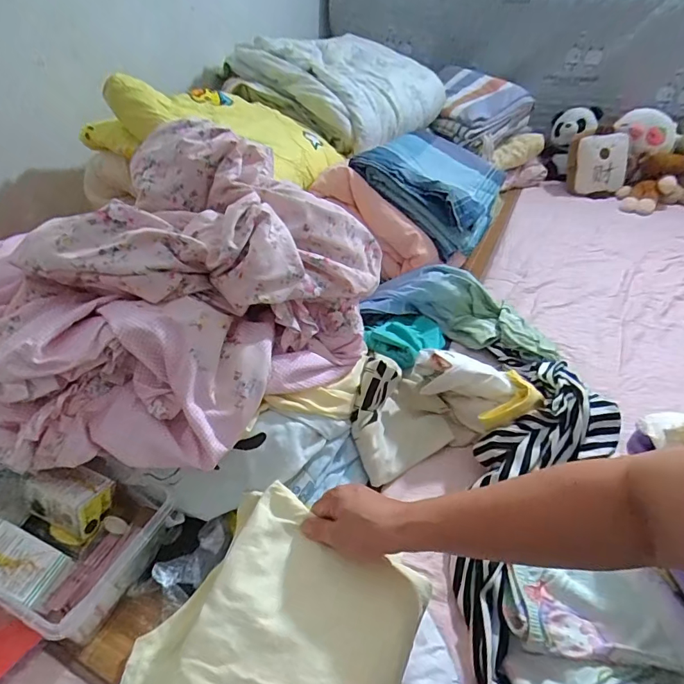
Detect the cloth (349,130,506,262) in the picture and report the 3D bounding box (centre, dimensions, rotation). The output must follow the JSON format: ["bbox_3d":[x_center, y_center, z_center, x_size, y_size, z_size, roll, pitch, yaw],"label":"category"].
[{"bbox_3d":[0.213,-0.370,0.993,0.280,0.075,0.410,34,46,-1],"label":"cloth"}]

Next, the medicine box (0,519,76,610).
[{"bbox_3d":[-0.320,0.221,0.447,0.084,0.039,0.048,15,41,16],"label":"medicine box"}]

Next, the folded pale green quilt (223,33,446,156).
[{"bbox_3d":[0.026,-0.678,1.202,0.630,0.185,0.401,-17,42,-20],"label":"folded pale green quilt"}]

